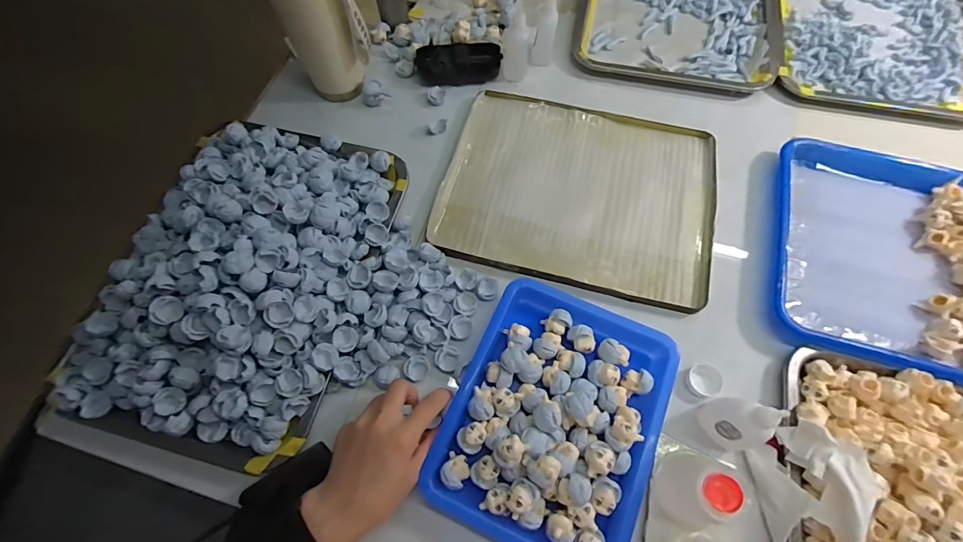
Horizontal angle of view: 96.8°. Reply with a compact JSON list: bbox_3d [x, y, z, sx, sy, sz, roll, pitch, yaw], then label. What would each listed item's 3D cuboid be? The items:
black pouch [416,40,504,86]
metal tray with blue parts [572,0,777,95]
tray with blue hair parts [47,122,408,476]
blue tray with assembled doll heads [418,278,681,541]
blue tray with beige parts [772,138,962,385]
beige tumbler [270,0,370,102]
[{"bbox_3d":[-0.030,-0.275,0.568,0.111,0.018,0.059,-3,66,-1],"label":"black pouch"},{"bbox_3d":[0.285,-0.412,0.628,0.261,0.020,0.354,11,66,5],"label":"metal tray with blue parts"},{"bbox_3d":[-0.225,-0.013,0.416,0.243,0.084,0.348,15,67,7],"label":"tray with blue hair parts"},{"bbox_3d":[0.066,0.124,0.374,0.171,0.041,0.216,23,68,10],"label":"blue tray with assembled doll heads"},{"bbox_3d":[0.470,-0.007,0.431,0.320,0.037,0.252,17,67,8],"label":"blue tray with beige parts"},{"bbox_3d":[-0.188,-0.291,0.488,0.084,0.184,0.077,0,66,0],"label":"beige tumbler"}]

